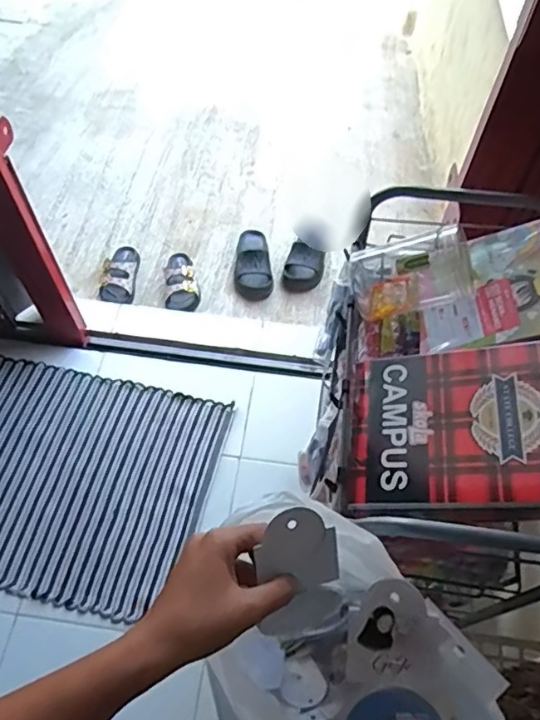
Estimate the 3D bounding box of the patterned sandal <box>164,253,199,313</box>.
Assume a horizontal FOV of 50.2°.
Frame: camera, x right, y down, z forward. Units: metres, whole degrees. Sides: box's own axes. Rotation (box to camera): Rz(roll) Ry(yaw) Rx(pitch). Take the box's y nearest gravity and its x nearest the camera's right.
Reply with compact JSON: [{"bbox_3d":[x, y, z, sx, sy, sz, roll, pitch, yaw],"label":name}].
[{"bbox_3d":[-0.258,-0.239,1.655,0.091,0.081,0.212,-6,59,-5],"label":"patterned sandal"}]

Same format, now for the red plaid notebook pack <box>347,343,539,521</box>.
[{"bbox_3d":[0.207,0.073,0.596,0.242,0.040,0.178,-5,56,23],"label":"red plaid notebook pack"}]

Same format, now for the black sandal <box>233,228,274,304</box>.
[{"bbox_3d":[-0.054,-0.300,1.713,0.107,0.075,0.256,-4,59,-4],"label":"black sandal"}]

